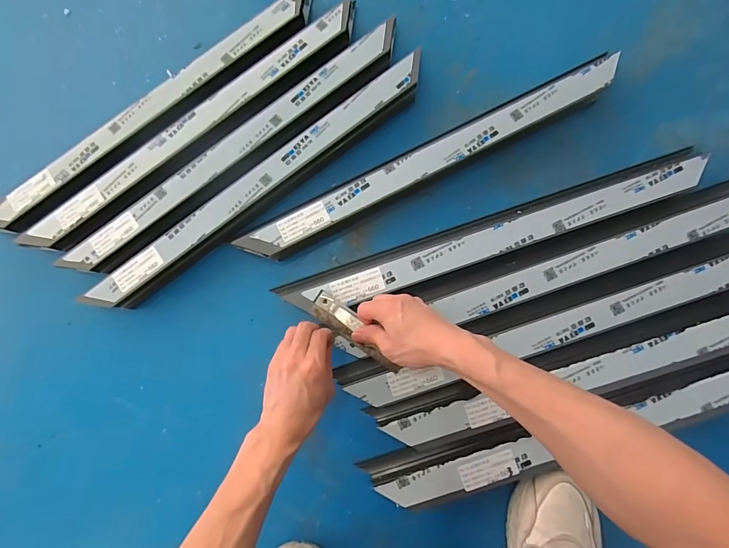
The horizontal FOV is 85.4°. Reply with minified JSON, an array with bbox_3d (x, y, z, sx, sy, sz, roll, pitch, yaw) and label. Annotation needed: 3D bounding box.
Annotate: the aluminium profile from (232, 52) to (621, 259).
[{"bbox_3d":[0.096,-0.158,0.568,0.565,0.050,0.054,-27,82,-1],"label":"aluminium profile"}]

